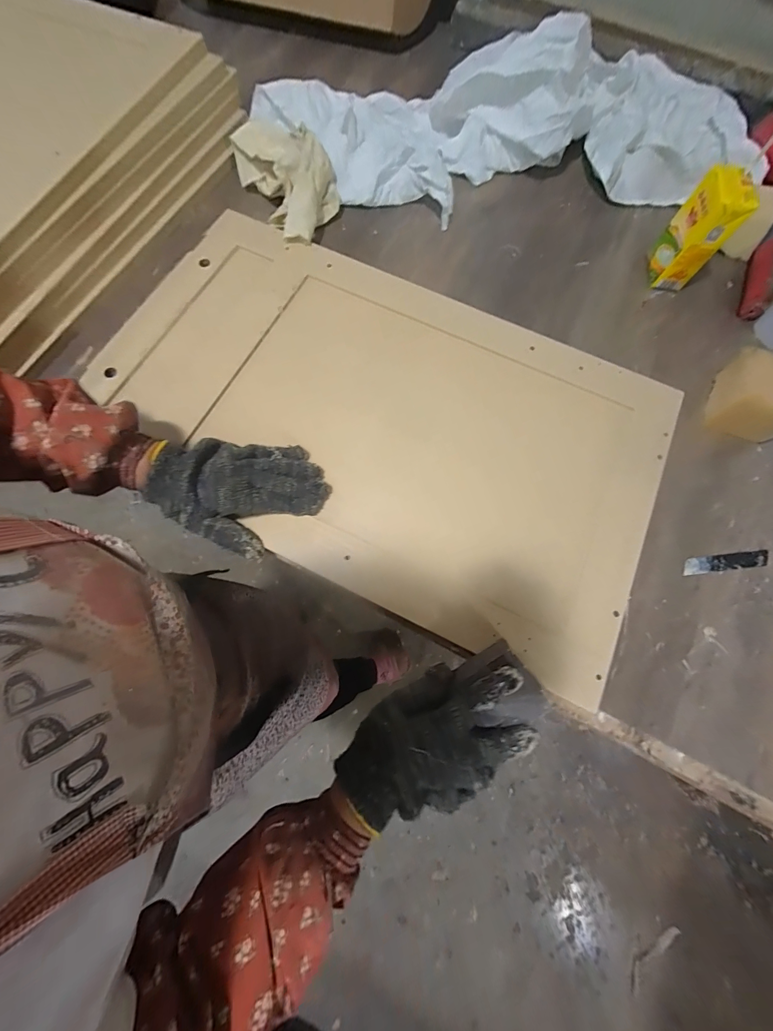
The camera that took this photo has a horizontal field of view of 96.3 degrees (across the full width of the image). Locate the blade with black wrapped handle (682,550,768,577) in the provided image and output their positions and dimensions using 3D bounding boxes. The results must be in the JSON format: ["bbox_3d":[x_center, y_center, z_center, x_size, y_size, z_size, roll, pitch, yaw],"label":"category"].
[{"bbox_3d":[0.371,0.051,0.377,0.100,0.004,0.018,-6,75,-3],"label":"blade with black wrapped handle"}]

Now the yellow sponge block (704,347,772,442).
[{"bbox_3d":[0.426,-0.135,0.396,0.079,0.067,0.069,25,76,5],"label":"yellow sponge block"}]

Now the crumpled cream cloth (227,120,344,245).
[{"bbox_3d":[-0.127,-0.457,0.470,0.102,0.048,0.171,-31,78,-9],"label":"crumpled cream cloth"}]

